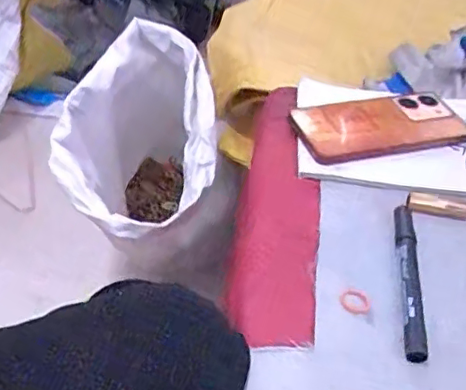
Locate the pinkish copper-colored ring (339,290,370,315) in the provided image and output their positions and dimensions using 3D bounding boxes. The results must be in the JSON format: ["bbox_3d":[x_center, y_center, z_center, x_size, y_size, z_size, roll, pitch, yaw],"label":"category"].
[{"bbox_3d":[0.085,0.075,0.411,0.023,0.004,0.017,31,47,26],"label":"pinkish copper-colored ring"}]

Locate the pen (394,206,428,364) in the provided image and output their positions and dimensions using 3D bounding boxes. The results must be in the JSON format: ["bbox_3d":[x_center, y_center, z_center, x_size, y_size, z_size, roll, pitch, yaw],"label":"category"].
[{"bbox_3d":[0.128,0.055,0.424,0.014,0.014,0.139,9,41,4],"label":"pen"}]

